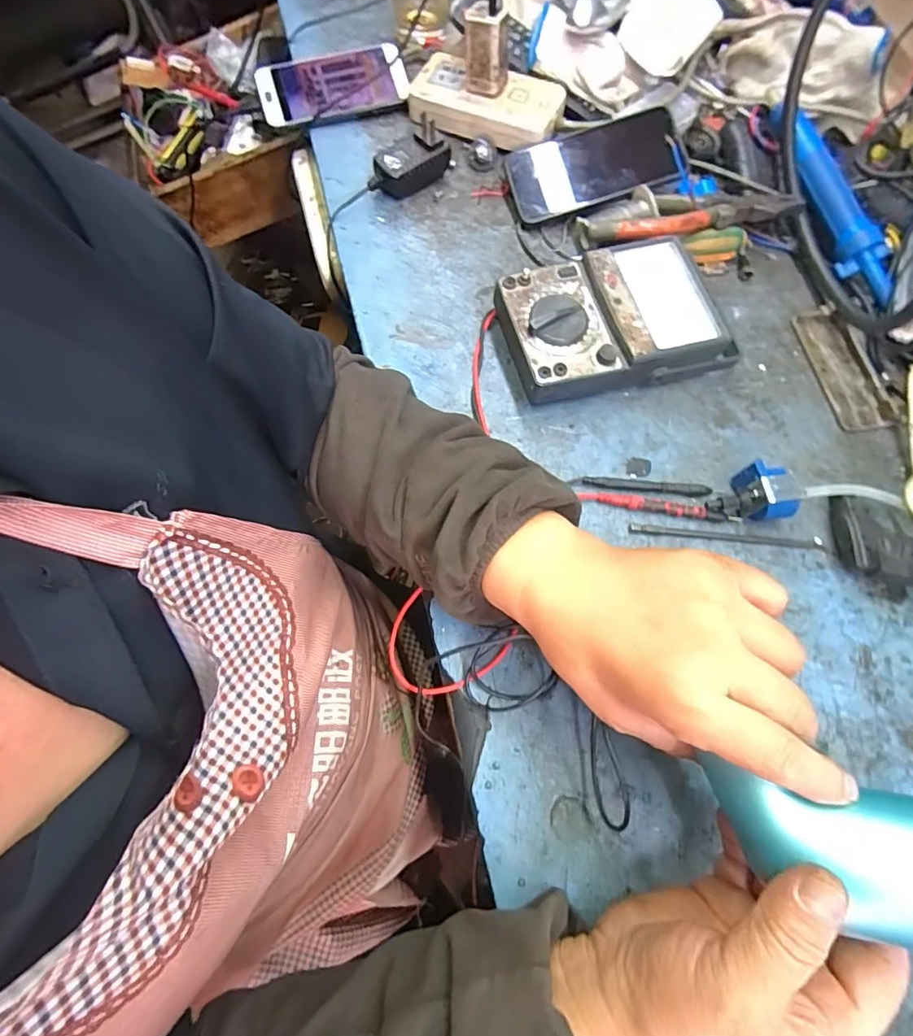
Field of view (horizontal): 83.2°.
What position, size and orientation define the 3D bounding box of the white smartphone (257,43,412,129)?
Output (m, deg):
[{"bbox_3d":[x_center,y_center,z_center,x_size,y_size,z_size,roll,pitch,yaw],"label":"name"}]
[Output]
[{"bbox_3d":[-0.131,-0.454,0.533,0.149,0.013,0.072,-17,84,-4],"label":"white smartphone"}]

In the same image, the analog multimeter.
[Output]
[{"bbox_3d":[0.129,-0.162,0.430,0.175,0.051,0.111,-16,71,-7],"label":"analog multimeter"}]

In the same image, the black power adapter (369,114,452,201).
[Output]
[{"bbox_3d":[-0.046,-0.338,0.493,0.045,0.039,0.076,38,73,11],"label":"black power adapter"}]

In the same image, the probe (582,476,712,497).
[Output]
[{"bbox_3d":[0.149,-0.025,0.404,0.099,0.008,0.011,4,70,0],"label":"probe"}]

